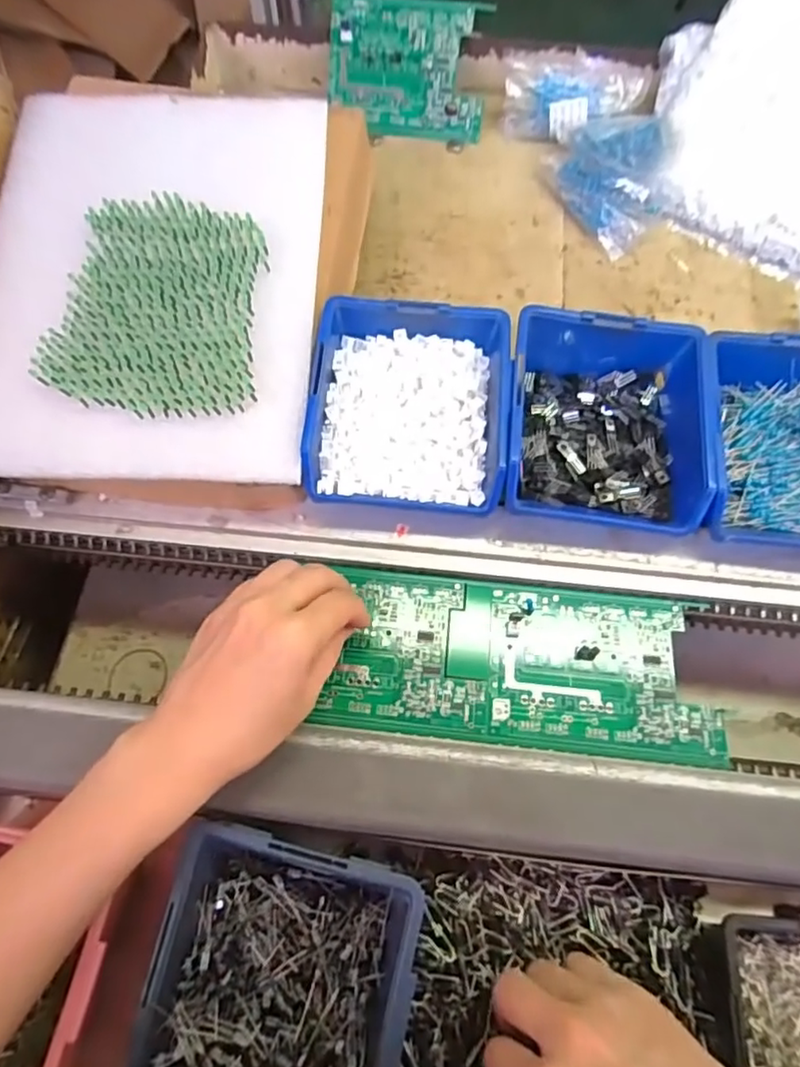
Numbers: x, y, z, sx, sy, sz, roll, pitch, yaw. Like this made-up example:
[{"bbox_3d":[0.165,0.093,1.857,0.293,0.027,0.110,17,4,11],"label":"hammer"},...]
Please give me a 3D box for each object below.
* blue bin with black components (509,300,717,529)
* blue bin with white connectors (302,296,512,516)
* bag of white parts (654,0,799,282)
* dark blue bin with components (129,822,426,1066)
[{"bbox_3d":[0.129,-0.078,0.374,0.116,0.047,0.140,7,65,3],"label":"blue bin with black components"},{"bbox_3d":[0.005,-0.077,0.379,0.118,0.055,0.130,5,65,2],"label":"blue bin with white connectors"},{"bbox_3d":[0.307,-0.319,0.470,0.219,0.055,0.204,34,98,-1],"label":"bag of white parts"},{"bbox_3d":[-0.060,0.226,0.288,0.120,0.049,0.136,11,66,5],"label":"dark blue bin with components"}]

